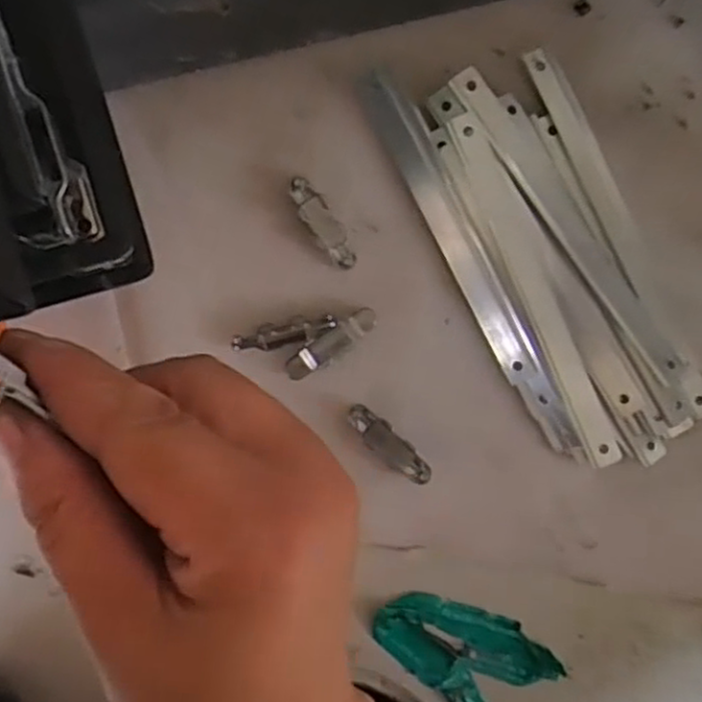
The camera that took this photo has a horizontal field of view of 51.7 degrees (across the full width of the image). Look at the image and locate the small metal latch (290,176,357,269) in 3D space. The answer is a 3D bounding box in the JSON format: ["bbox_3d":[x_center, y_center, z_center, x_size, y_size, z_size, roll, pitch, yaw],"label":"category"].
[{"bbox_3d":[-0.017,-0.075,0.424,0.018,0.010,0.059,-36,96,-3],"label":"small metal latch"}]

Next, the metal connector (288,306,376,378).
[{"bbox_3d":[-0.012,-0.004,0.422,0.060,0.005,0.015,-37,96,-3],"label":"metal connector"}]

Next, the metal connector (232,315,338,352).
[{"bbox_3d":[-0.038,-0.010,0.418,0.060,0.011,0.015,-14,94,-5],"label":"metal connector"}]

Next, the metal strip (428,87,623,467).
[{"bbox_3d":[0.106,-0.042,0.427,0.023,0.009,0.235,-26,95,-4],"label":"metal strip"}]

